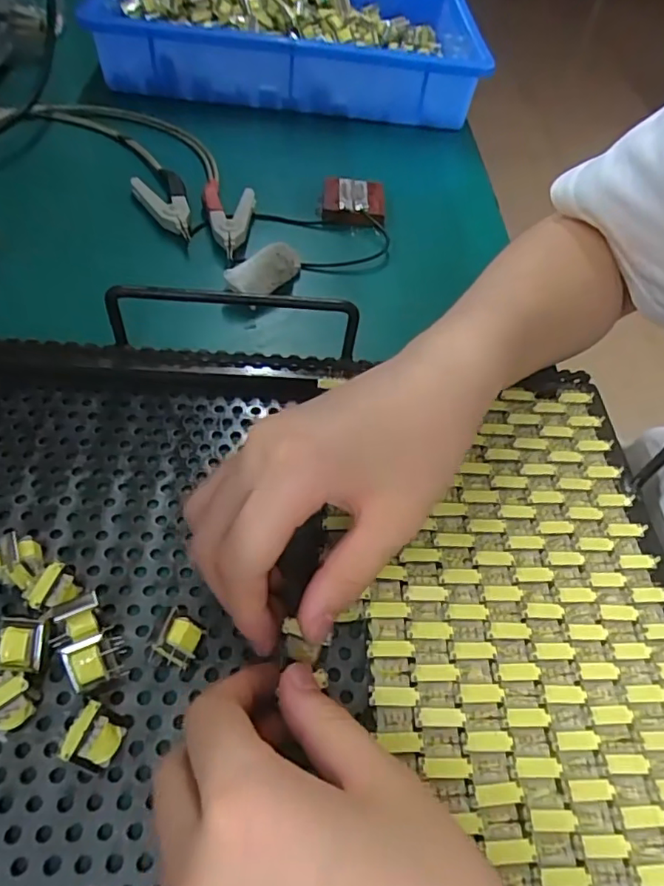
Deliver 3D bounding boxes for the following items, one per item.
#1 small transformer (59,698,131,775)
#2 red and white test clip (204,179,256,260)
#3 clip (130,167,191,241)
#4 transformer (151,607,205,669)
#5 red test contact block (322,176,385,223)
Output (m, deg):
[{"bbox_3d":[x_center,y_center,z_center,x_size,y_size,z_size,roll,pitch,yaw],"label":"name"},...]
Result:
[{"bbox_3d":[-0.085,0.107,0.203,0.016,0.017,0.020,15,53,4],"label":"small transformer"},{"bbox_3d":[-0.074,-0.166,0.411,0.037,0.013,0.088,-4,55,-11],"label":"red and white test clip"},{"bbox_3d":[-0.126,-0.182,0.419,0.036,0.013,0.095,-15,57,-18],"label":"clip"},{"bbox_3d":[-0.061,0.081,0.225,0.014,0.018,0.017,19,54,6],"label":"transformer"},{"bbox_3d":[0.016,-0.194,0.447,0.049,0.016,0.050,7,53,-3],"label":"red test contact block"}]

